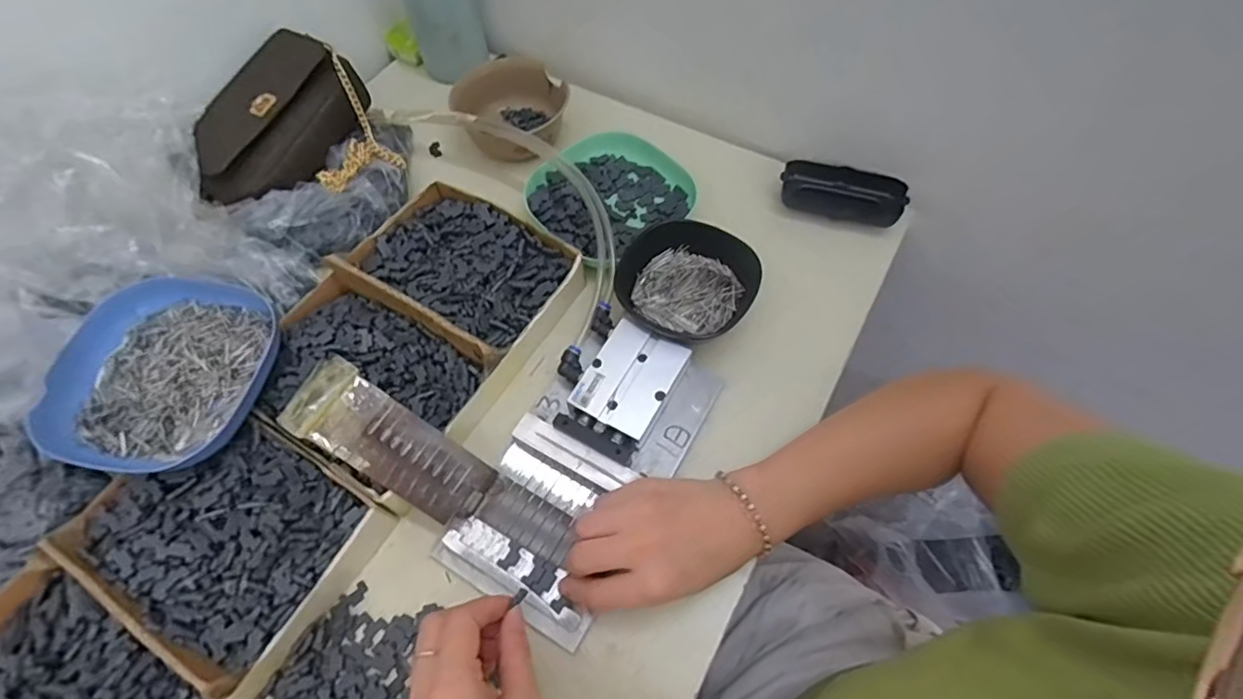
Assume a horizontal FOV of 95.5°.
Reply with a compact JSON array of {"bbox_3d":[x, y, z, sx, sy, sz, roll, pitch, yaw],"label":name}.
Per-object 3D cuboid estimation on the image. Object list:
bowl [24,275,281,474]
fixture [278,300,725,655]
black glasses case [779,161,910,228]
[{"bbox_3d":[-0.323,0.014,0.402,0.130,0.033,0.146,14,63,9],"label":"bowl"},{"bbox_3d":[-0.070,0.042,0.400,0.218,0.076,0.213,28,66,16],"label":"fixture"},{"bbox_3d":[0.206,-0.148,0.527,0.108,0.029,0.043,18,63,11],"label":"black glasses case"}]

